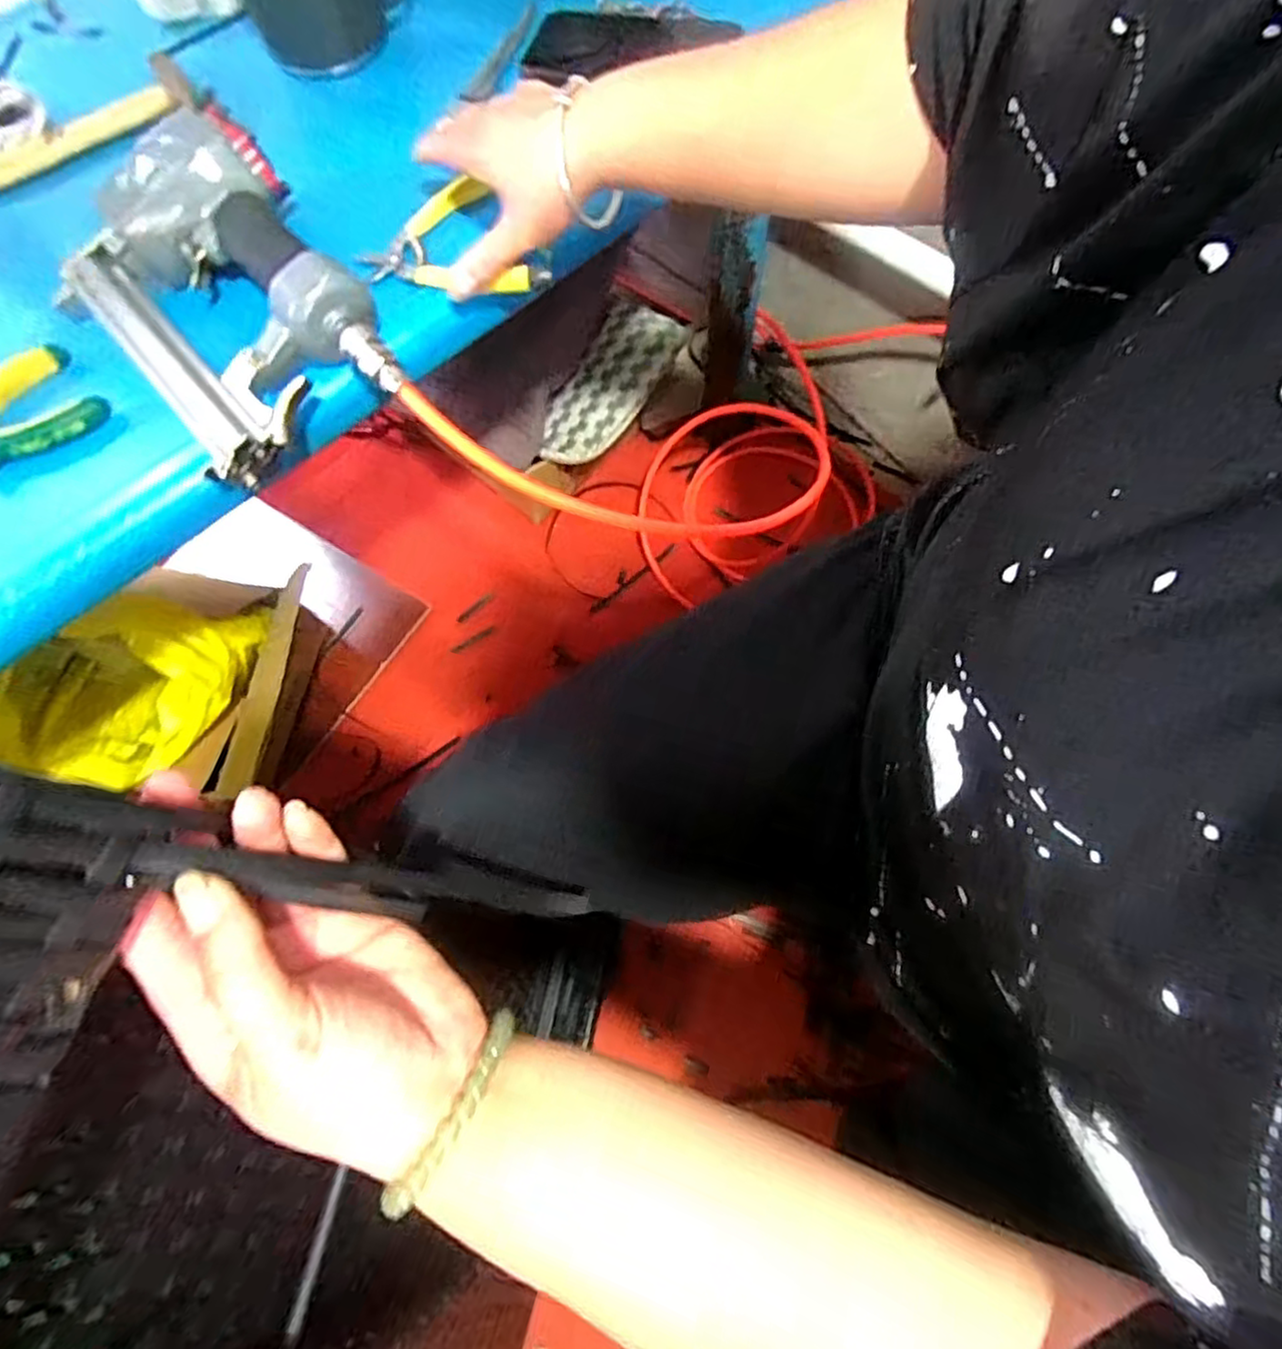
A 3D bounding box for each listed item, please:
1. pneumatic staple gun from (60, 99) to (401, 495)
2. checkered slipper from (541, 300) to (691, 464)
[{"bbox_3d":[-0.262,-0.236,0.420,0.152,0.059,0.260,-37,72,-11],"label":"pneumatic staple gun"},{"bbox_3d":[-0.037,-0.375,0.871,0.115,0.051,0.235,25,72,12],"label":"checkered slipper"}]

